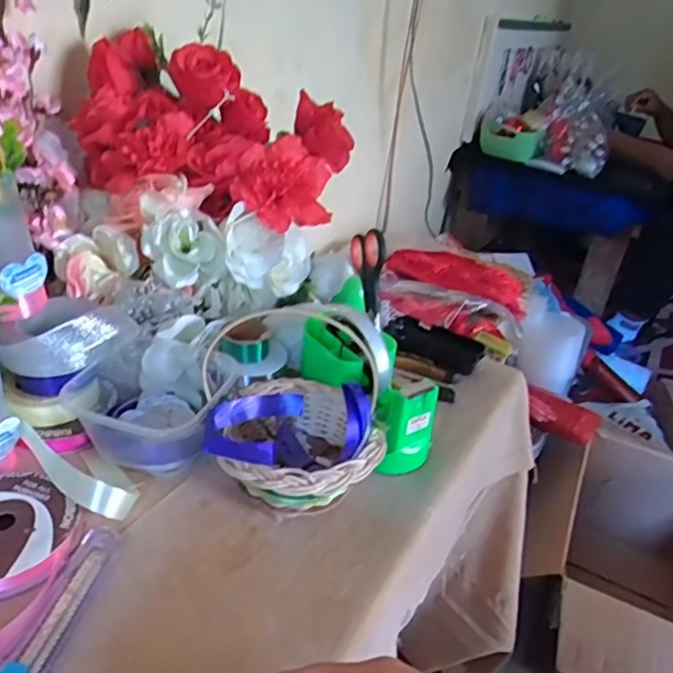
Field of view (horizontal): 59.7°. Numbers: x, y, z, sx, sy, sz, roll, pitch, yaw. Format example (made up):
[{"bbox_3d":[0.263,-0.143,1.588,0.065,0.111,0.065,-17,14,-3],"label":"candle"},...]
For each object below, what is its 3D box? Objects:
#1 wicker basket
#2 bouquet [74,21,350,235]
[{"bbox_3d":[-0.027,0.062,0.478,0.132,0.105,0.166,7,30,-2],"label":"wicker basket"},{"bbox_3d":[-0.124,-0.210,0.596,0.261,0.129,0.156,11,30,6],"label":"bouquet"}]

